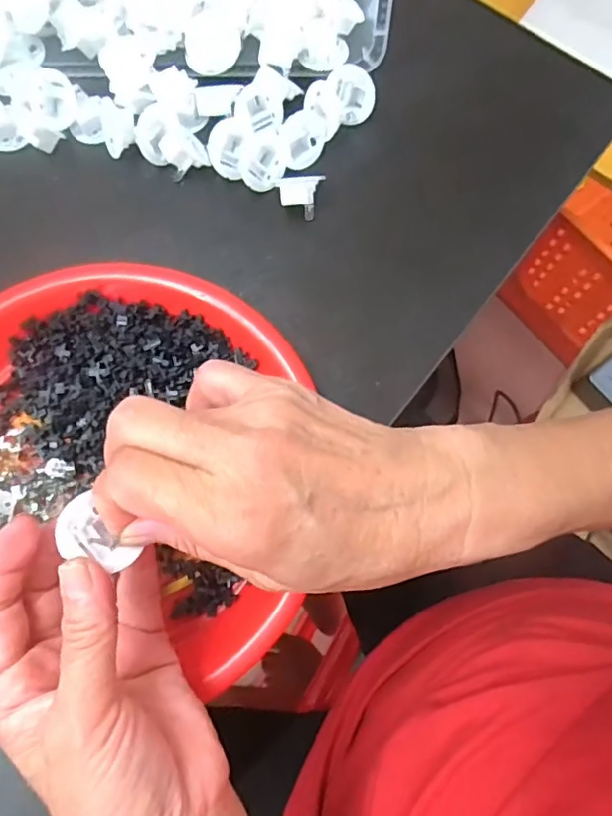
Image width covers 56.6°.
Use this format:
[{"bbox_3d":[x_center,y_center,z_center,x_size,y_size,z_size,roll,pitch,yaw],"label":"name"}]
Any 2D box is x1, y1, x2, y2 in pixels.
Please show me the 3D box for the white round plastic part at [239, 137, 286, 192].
[{"bbox_3d":[-0.027,-0.151,0.351,0.027,0.010,0.029,0,76,0],"label":"white round plastic part"}]

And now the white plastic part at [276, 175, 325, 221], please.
[{"bbox_3d":[-0.002,-0.127,0.343,0.027,0.018,0.021,-8,76,-2],"label":"white plastic part"}]

